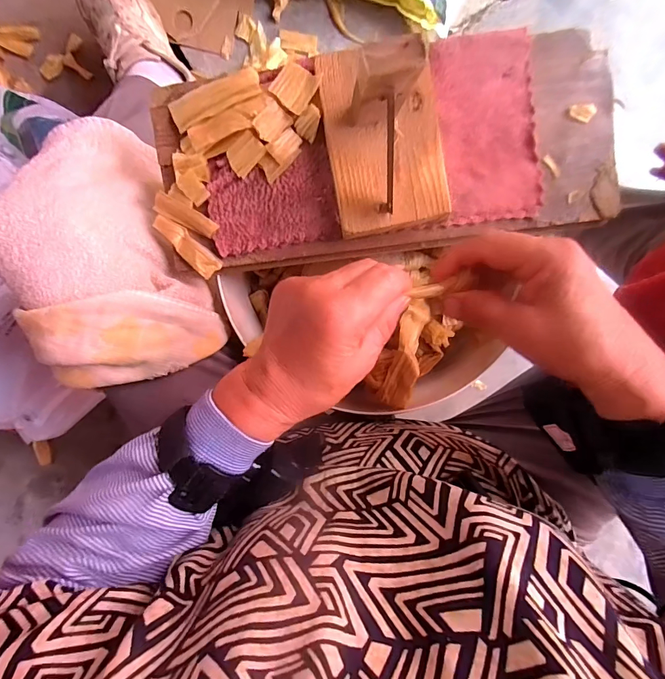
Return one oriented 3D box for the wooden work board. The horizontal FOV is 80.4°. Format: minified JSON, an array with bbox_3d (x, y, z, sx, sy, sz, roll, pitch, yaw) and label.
[{"bbox_3d":[0.045,-0.156,0.328,0.368,0.031,0.158,-7,97,0],"label":"wooden work board"}]

